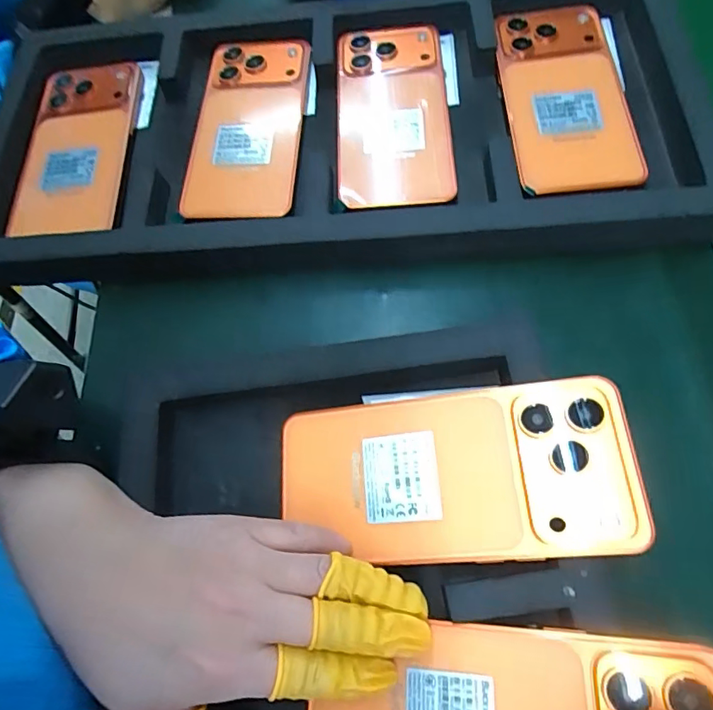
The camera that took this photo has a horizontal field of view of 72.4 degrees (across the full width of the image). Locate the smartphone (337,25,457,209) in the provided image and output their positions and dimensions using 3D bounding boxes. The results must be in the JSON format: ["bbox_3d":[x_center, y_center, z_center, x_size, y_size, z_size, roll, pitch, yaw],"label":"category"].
[{"bbox_3d":[0.025,-0.167,0.339,0.076,0.016,0.158,-2,66,3],"label":"smartphone"}]

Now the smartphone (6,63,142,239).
[{"bbox_3d":[-0.202,-0.152,0.356,0.072,0.015,0.147,-3,66,3],"label":"smartphone"}]

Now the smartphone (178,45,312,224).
[{"bbox_3d":[-0.077,-0.163,0.342,0.076,0.010,0.150,2,66,5],"label":"smartphone"}]

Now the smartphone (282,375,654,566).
[{"bbox_3d":[0.041,0.055,0.230,0.162,0.011,0.078,-5,66,17],"label":"smartphone"}]

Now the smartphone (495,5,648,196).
[{"bbox_3d":[0.142,-0.175,0.330,0.084,0.017,0.159,-2,69,4],"label":"smartphone"}]

